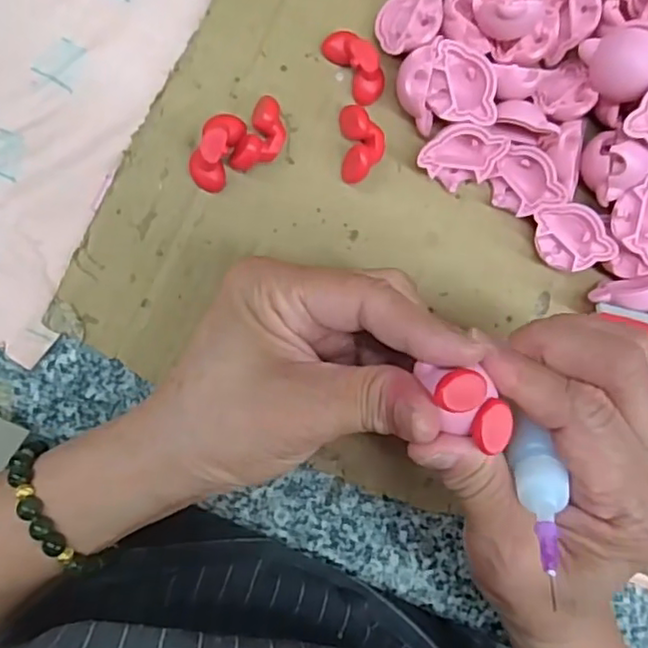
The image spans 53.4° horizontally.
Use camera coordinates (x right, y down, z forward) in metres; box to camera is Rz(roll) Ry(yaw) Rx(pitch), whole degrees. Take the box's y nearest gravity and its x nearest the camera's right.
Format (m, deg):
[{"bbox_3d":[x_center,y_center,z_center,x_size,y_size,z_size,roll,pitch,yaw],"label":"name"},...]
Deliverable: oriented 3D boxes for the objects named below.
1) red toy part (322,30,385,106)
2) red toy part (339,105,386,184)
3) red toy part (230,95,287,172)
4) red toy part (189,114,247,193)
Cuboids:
[{"bbox_3d":[0.014,-0.109,0.270,0.015,0.014,0.032,-37,96,-6],"label":"red toy part"},{"bbox_3d":[0.016,-0.076,0.271,0.016,0.014,0.030,-3,92,-9],"label":"red toy part"},{"bbox_3d":[-0.025,-0.076,0.264,0.016,0.015,0.030,29,87,-8],"label":"red toy part"},{"bbox_3d":[-0.043,-0.071,0.261,0.015,0.014,0.032,24,87,-9],"label":"red toy part"}]

